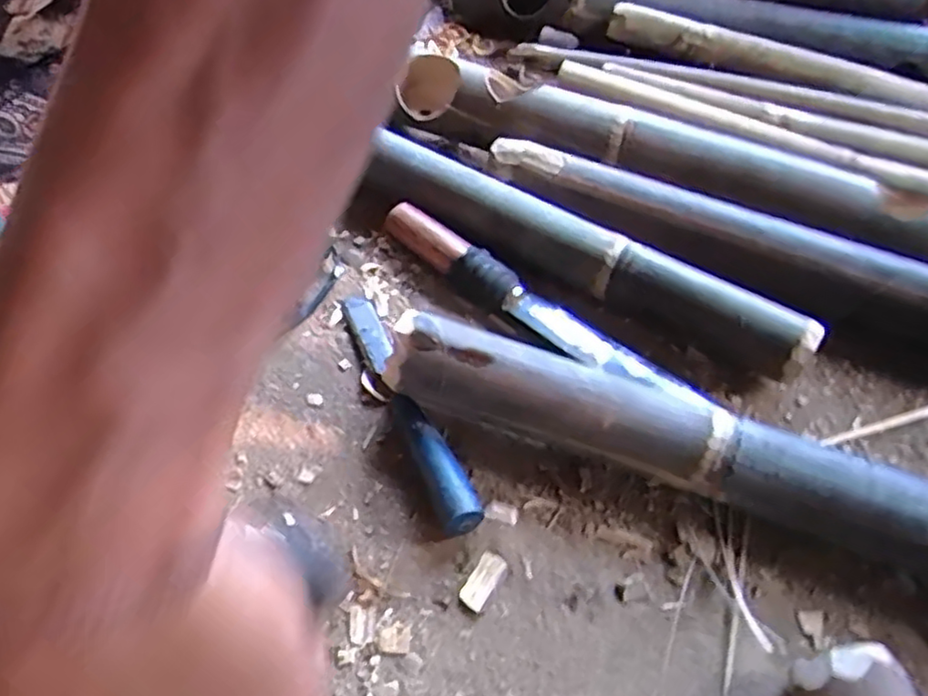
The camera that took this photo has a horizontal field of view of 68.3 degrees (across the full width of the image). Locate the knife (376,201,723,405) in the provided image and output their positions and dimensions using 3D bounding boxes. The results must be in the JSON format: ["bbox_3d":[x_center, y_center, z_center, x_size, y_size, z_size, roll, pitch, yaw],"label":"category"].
[{"bbox_3d":[0.052,-0.038,0.553,0.290,0.034,0.037,32,53,21],"label":"knife"}]

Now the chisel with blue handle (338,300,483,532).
[{"bbox_3d":[-0.044,0.035,0.488,0.025,0.030,0.221,-16,52,-19],"label":"chisel with blue handle"}]

